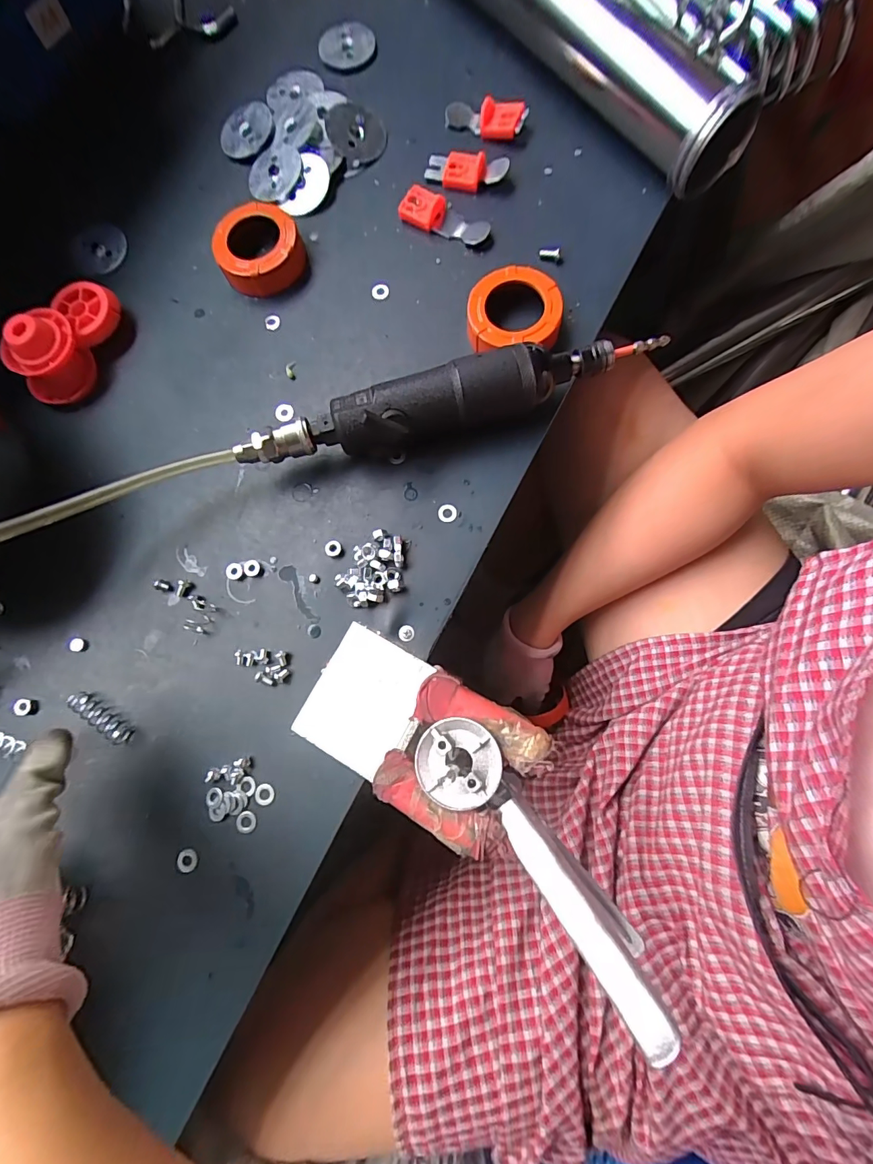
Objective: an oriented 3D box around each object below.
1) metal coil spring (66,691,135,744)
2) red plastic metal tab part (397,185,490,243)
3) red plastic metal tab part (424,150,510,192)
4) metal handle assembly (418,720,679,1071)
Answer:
[{"bbox_3d":[-0.209,0.085,0.277,0.045,0.009,0.011,32,83,9],"label":"metal coil spring"},{"bbox_3d":[0.008,-0.274,0.336,0.070,0.017,0.025,24,82,8],"label":"red plastic metal tab part"},{"bbox_3d":[0.023,-0.313,0.340,0.062,0.018,0.019,16,81,7],"label":"red plastic metal tab part"},{"bbox_3d":[0.045,0.137,0.222,0.045,0.047,0.154,-36,63,-3],"label":"metal handle assembly"}]

